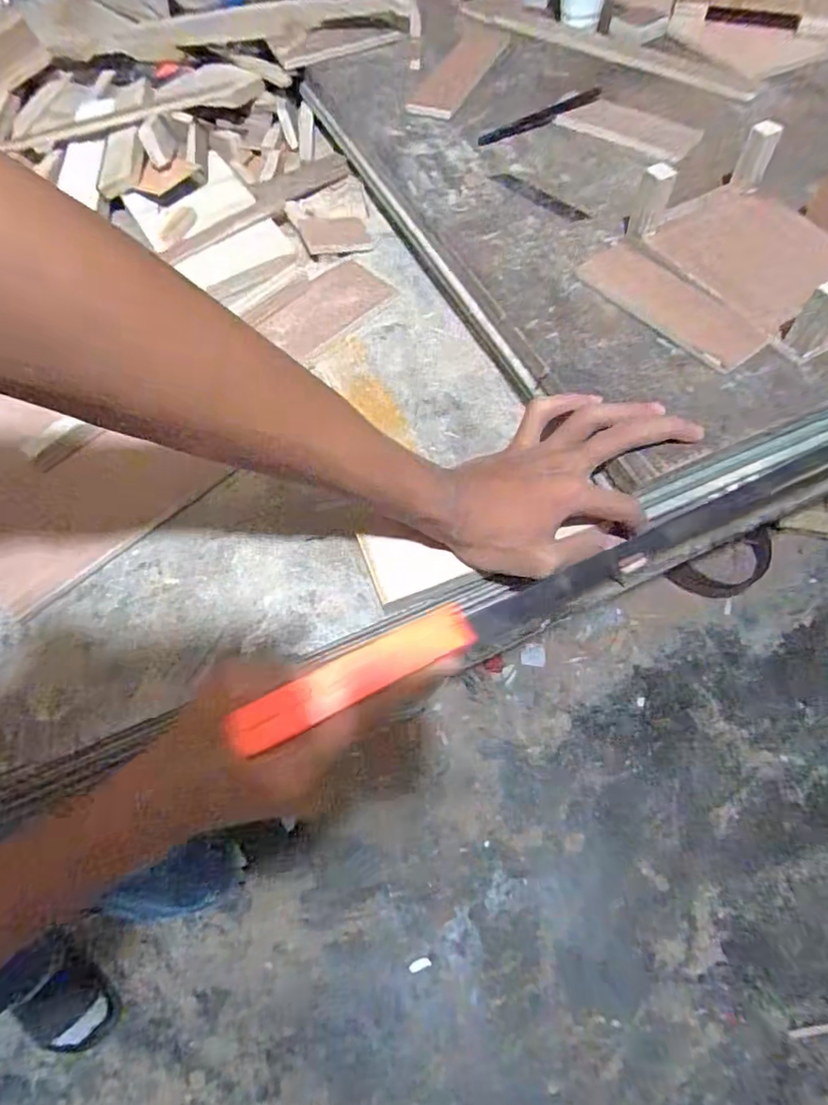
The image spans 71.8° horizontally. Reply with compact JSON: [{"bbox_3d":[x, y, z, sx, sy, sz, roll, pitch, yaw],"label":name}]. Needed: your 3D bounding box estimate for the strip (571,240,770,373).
[{"bbox_3d":[0.193,-0.192,0.438,0.057,0.008,0.150,-32,64,-14],"label":"strip"}]

